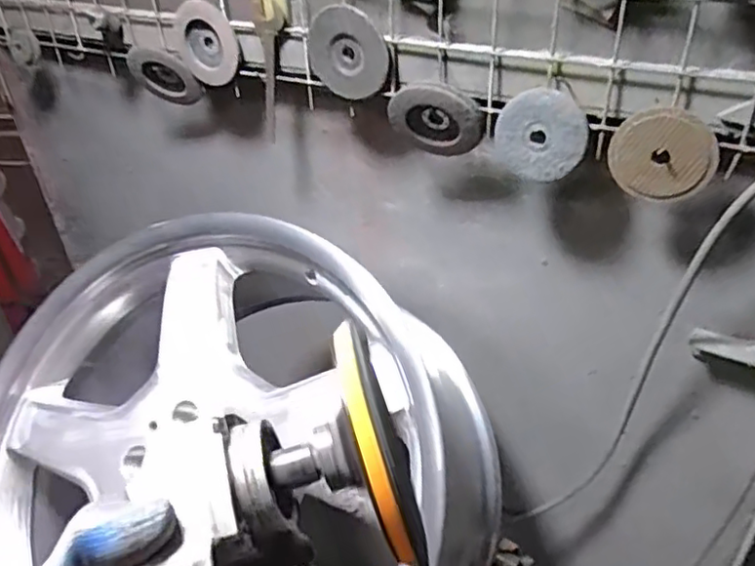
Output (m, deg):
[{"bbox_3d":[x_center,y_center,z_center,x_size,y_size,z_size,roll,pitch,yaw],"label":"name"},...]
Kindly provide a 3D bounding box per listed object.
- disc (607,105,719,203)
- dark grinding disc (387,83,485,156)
[{"bbox_3d":[0.253,-0.113,0.570,0.085,0.083,0.020,19,42,29],"label":"disc"},{"bbox_3d":[0.058,-0.167,0.665,0.105,0.095,0.016,-12,51,58],"label":"dark grinding disc"}]

